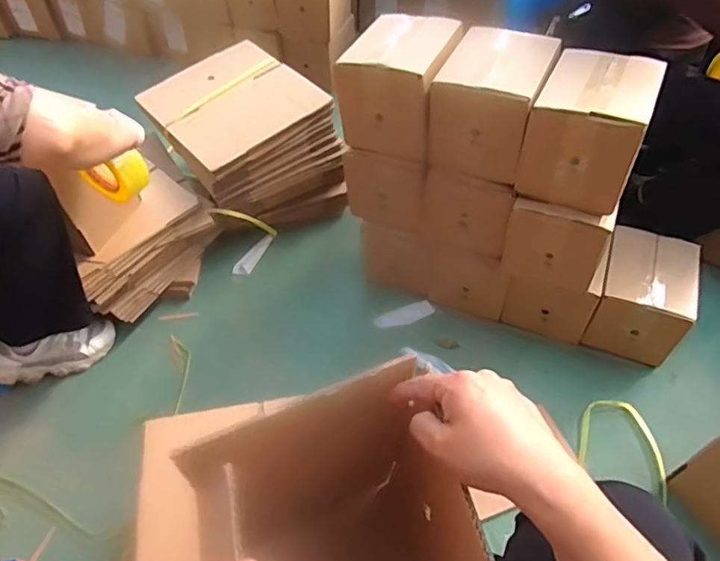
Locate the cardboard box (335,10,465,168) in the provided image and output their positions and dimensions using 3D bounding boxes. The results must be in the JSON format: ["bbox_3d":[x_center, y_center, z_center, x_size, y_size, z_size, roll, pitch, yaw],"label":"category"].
[{"bbox_3d":[0.070,-0.348,0.948,0.162,0.163,0.190,17,53,14],"label":"cardboard box"}]

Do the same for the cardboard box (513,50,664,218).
[{"bbox_3d":[0.365,-0.246,0.859,0.161,0.156,0.207,20,54,16],"label":"cardboard box"}]

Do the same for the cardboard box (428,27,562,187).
[{"bbox_3d":[0.224,-0.302,0.908,0.155,0.155,0.193,21,54,17],"label":"cardboard box"}]

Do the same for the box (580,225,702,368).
[{"bbox_3d":[0.546,0.025,1.048,0.154,0.143,0.197,17,53,14],"label":"box"}]

